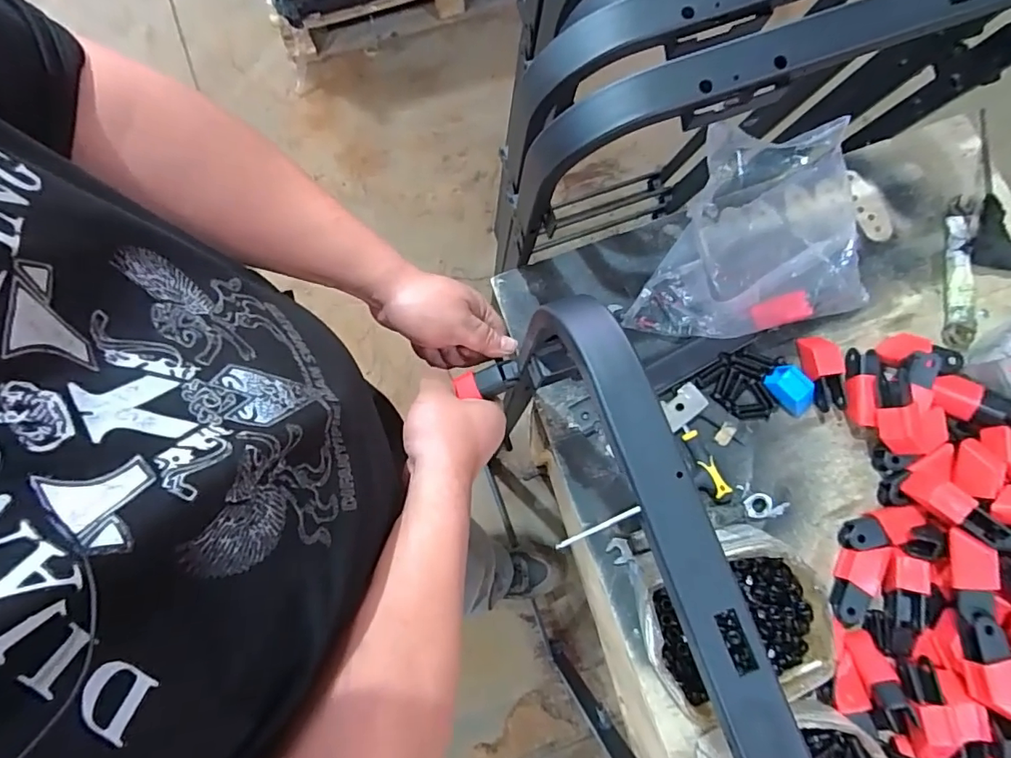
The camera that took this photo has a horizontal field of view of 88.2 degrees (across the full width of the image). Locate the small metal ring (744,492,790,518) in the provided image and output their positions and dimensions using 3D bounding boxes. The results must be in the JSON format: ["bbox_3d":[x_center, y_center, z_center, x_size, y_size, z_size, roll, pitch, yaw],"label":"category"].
[{"bbox_3d":[0.281,0.137,0.558,0.052,0.008,0.026,5,78,-11],"label":"small metal ring"}]

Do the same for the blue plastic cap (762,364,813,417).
[{"bbox_3d":[0.320,0.010,0.580,0.057,0.030,0.040,41,82,8],"label":"blue plastic cap"}]

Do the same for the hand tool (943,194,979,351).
[{"bbox_3d":[0.527,-0.129,0.601,0.040,0.020,0.181,13,79,4],"label":"hand tool"}]

